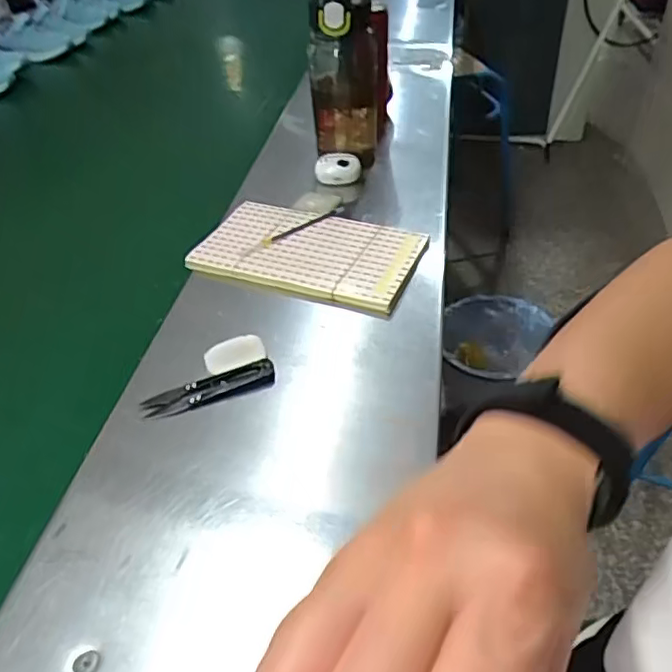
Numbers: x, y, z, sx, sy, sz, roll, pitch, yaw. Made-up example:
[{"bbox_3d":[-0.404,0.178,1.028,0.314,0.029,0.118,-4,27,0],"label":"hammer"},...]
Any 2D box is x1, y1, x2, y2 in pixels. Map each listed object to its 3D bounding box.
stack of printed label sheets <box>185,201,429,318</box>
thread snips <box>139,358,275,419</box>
[{"bbox_3d":[-0.026,-0.084,0.578,0.204,0.016,0.116,15,46,21],"label":"stack of printed label sheets"},{"bbox_3d":[-0.096,0.041,0.459,0.100,0.006,0.027,-16,43,-12],"label":"thread snips"}]

